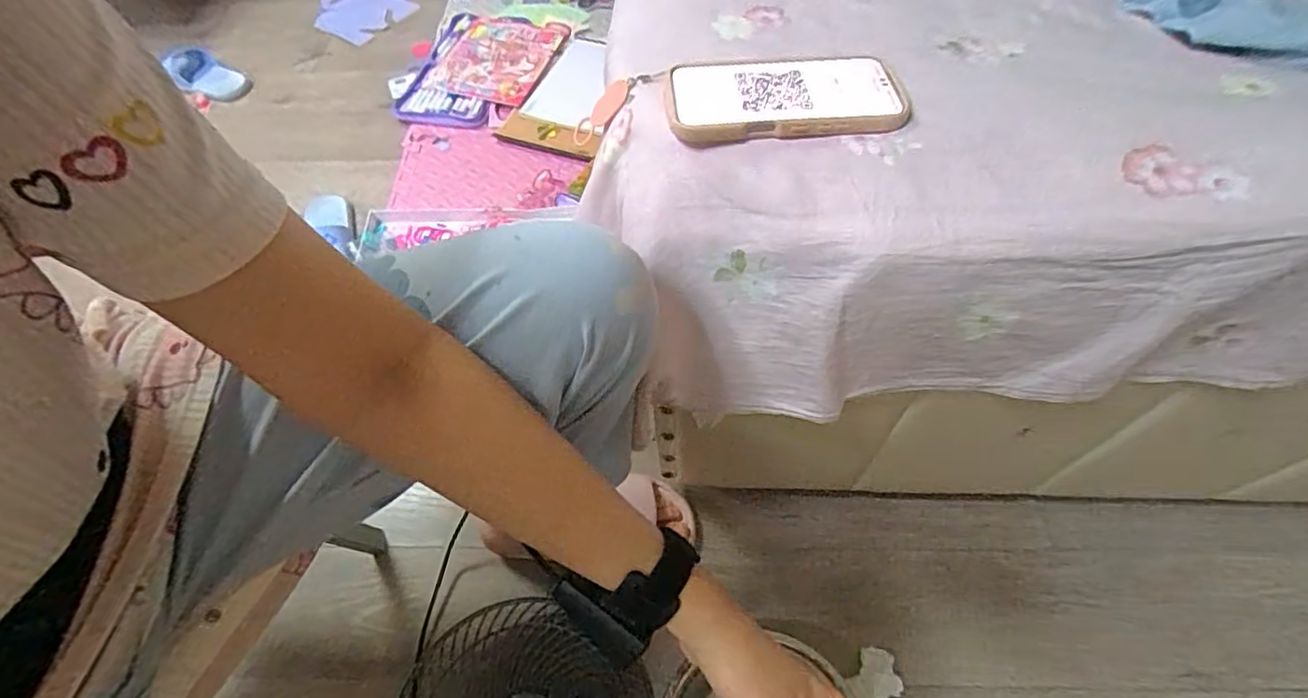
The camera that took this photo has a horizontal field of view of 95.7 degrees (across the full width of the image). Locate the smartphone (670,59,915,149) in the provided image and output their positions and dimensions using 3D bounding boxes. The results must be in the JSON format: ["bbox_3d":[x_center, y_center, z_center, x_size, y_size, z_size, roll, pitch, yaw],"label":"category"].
[{"bbox_3d":[0.092,-0.176,0.415,0.164,0.019,0.082,-4,57,2],"label":"smartphone"}]

